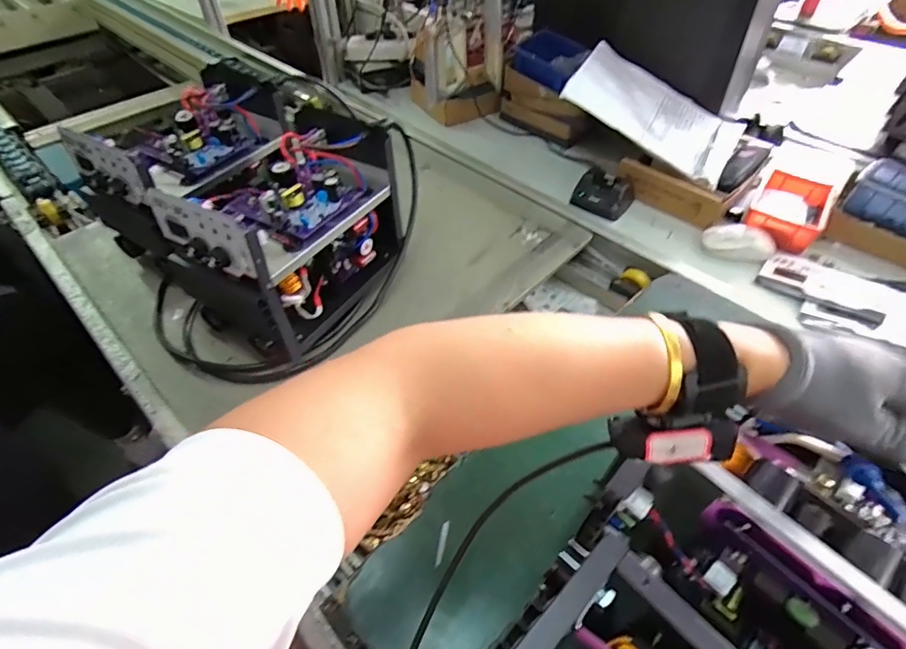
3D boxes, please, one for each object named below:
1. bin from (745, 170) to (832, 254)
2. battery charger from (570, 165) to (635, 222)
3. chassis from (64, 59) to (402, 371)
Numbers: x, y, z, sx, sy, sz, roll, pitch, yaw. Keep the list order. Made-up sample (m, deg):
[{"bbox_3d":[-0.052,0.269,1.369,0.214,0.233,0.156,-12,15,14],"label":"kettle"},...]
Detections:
[{"bbox_3d":[0.513,-0.175,0.732,0.100,0.044,0.159,31,57,25],"label":"bin"},{"bbox_3d":[0.248,-0.217,0.773,0.083,0.049,0.087,32,57,25],"label":"battery charger"},{"bbox_3d":[-0.256,-0.162,0.632,0.363,0.187,0.282,33,57,25],"label":"chassis"}]

